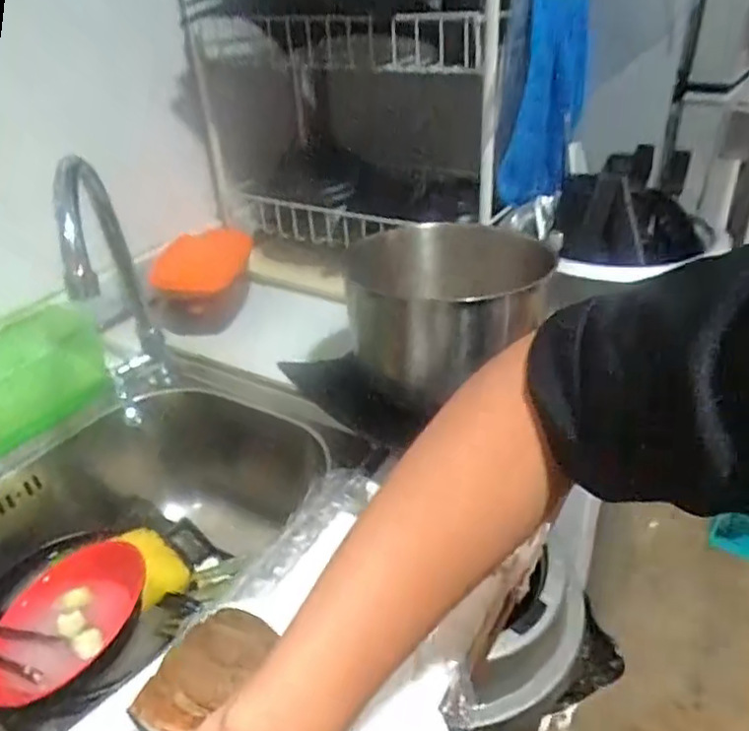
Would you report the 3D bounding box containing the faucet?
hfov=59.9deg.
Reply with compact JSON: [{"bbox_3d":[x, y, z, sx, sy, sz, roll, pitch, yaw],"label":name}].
[{"bbox_3d":[-0.233,-0.045,0.605,0.057,0.291,0.193,-15,35,-18],"label":"faucet"}]

